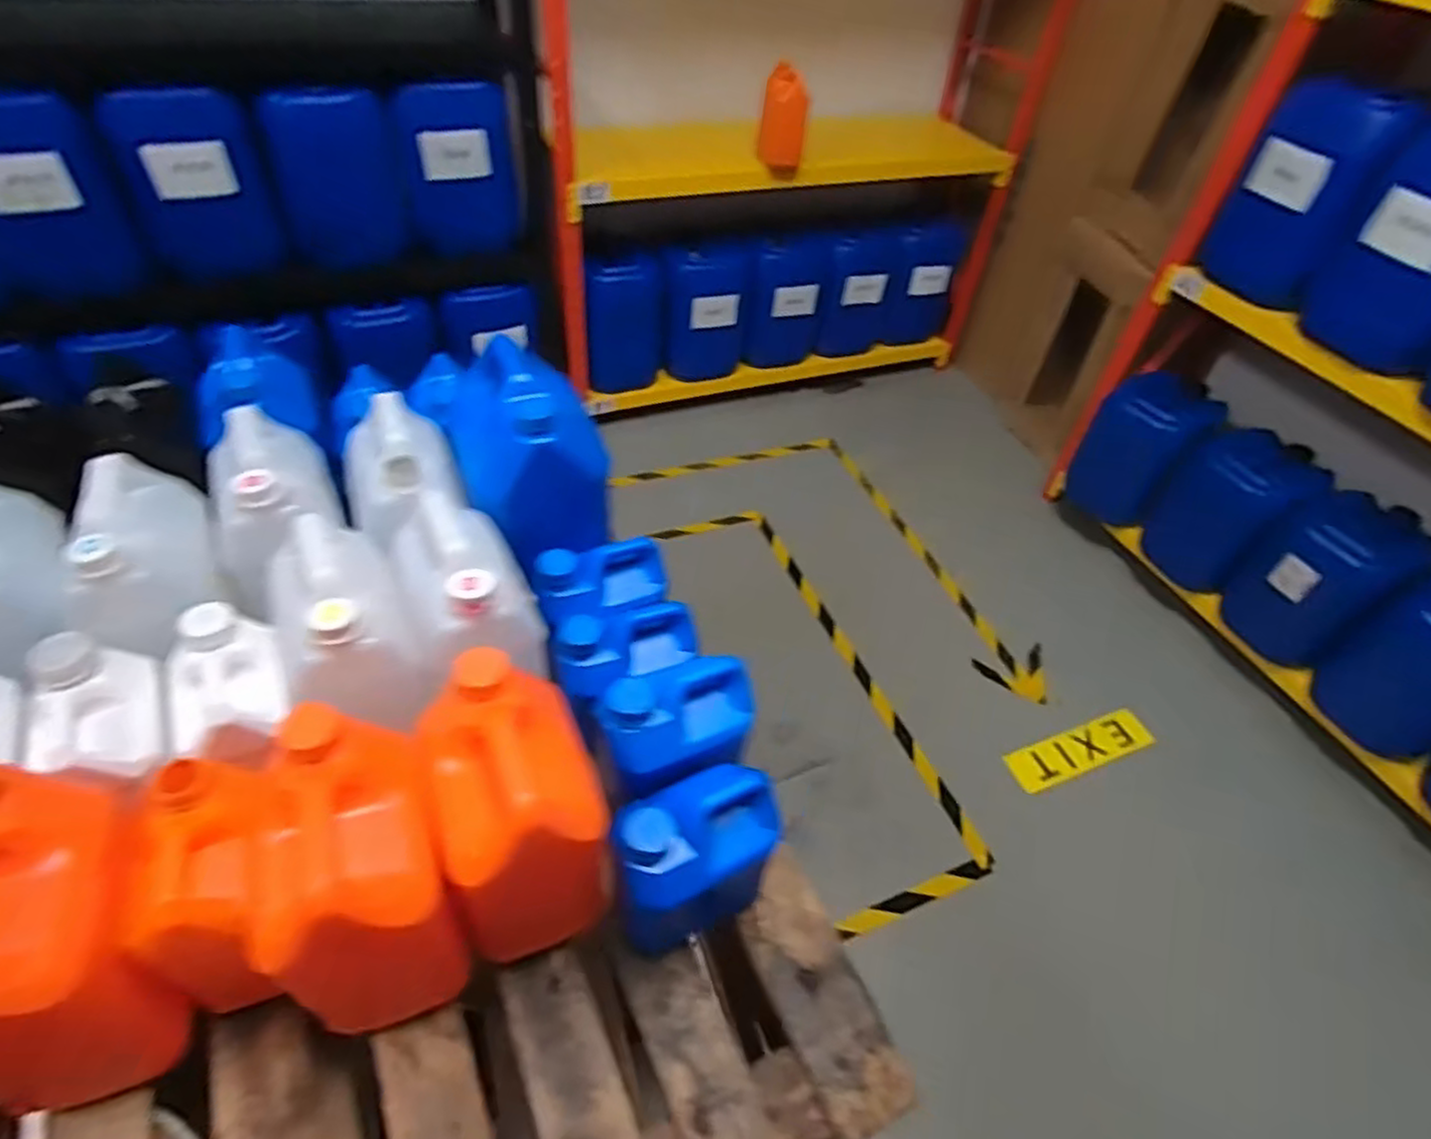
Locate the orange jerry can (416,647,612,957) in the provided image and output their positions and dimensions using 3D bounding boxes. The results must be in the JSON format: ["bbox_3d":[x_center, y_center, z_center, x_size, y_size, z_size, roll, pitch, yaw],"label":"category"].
[{"bbox_3d":[-0.190,0.231,0.702,0.142,0.292,0.167,-17,51,-21],"label":"orange jerry can"}]

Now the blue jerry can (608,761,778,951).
[{"bbox_3d":[-0.023,0.289,0.746,0.156,0.198,0.099,-17,52,-21],"label":"blue jerry can"}]

